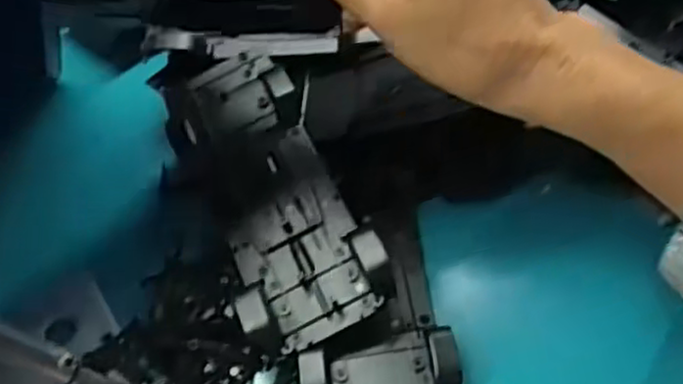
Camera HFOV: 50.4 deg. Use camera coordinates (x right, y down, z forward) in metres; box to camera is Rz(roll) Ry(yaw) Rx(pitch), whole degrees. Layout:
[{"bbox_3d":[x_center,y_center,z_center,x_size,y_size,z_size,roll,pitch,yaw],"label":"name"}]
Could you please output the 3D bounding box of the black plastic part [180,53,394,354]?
[{"bbox_3d":[-0.042,-0.001,0.422,0.073,0.043,0.187,-21,55,-11],"label":"black plastic part"}]

